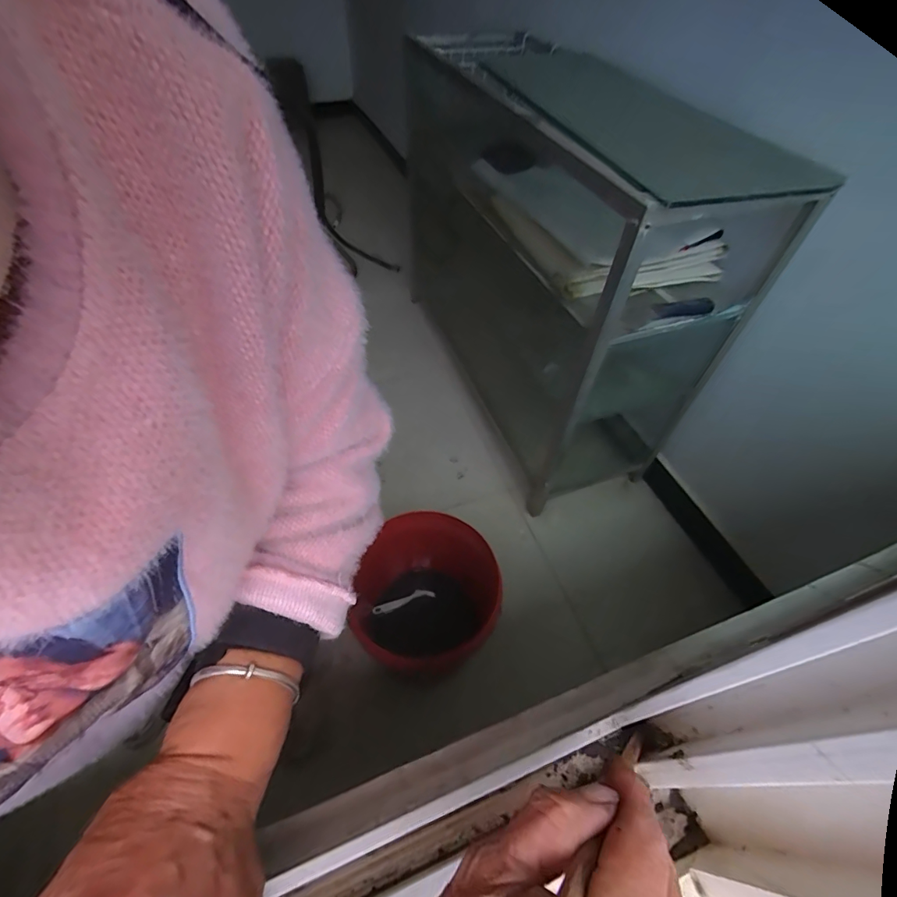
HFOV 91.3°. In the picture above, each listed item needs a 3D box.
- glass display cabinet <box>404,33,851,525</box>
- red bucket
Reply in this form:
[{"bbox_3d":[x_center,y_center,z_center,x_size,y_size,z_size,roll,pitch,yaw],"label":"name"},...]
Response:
[{"bbox_3d":[0.255,-0.546,1.282,0.448,0.872,1.234,-14,54,-13],"label":"glass display cabinet"},{"bbox_3d":[-0.051,0.343,0.955,0.280,0.332,0.280,1,52,-1],"label":"red bucket"}]

